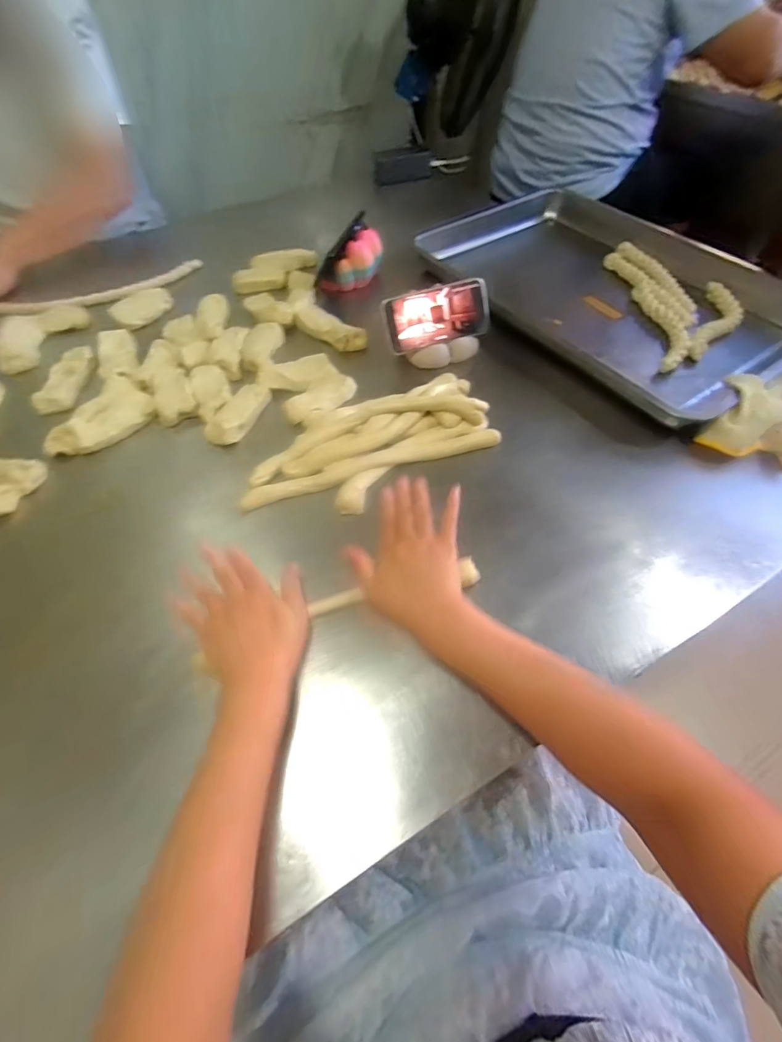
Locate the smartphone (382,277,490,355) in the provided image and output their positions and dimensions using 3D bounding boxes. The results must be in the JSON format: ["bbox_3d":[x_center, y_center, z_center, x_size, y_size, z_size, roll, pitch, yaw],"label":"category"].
[{"bbox_3d":[0.067,-0.290,0.637,0.152,0.073,0.012,-18,22,-11],"label":"smartphone"}]

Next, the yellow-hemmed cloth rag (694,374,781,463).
[{"bbox_3d":[0.449,-0.120,0.531,0.159,0.054,0.108,5,57,5],"label":"yellow-hemmed cloth rag"}]

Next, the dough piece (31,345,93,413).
[{"bbox_3d":[-0.459,-0.199,0.637,0.038,0.028,0.118,5,57,5],"label":"dough piece"}]

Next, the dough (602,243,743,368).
[{"bbox_3d":[0.454,-0.349,0.704,0.153,0.019,0.332,0,56,2],"label":"dough"}]

